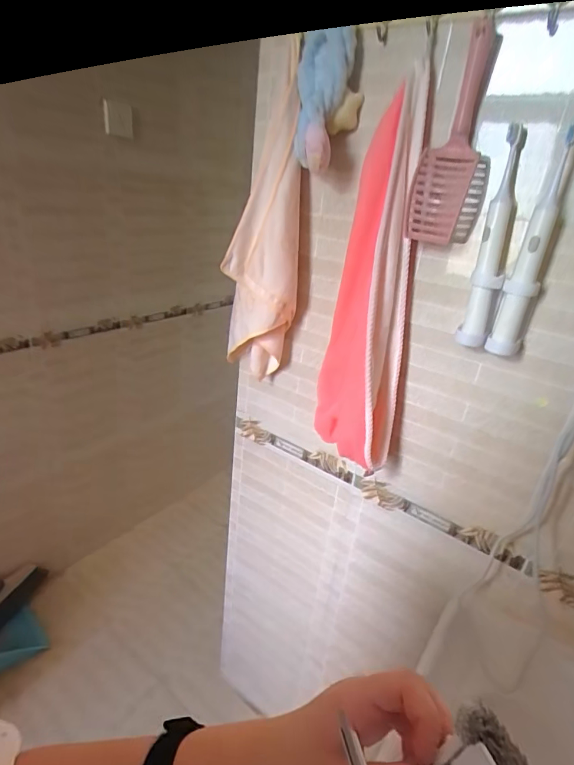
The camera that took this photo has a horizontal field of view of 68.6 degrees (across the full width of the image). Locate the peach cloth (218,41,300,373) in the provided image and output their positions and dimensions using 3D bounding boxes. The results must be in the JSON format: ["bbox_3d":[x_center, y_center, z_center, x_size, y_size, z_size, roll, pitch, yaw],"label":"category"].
[{"bbox_3d":[-0.043,-0.182,0.699,0.114,0.375,0.174,5,25,-3],"label":"peach cloth"}]

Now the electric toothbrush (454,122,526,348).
[{"bbox_3d":[0.262,-0.173,0.531,0.037,0.252,0.042,12,26,12],"label":"electric toothbrush"}]

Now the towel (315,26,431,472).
[{"bbox_3d":[0.122,-0.141,0.642,0.128,0.544,0.076,19,20,40],"label":"towel"}]

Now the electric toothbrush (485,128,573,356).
[{"bbox_3d":[0.293,-0.152,0.505,0.035,0.246,0.033,24,30,33],"label":"electric toothbrush"}]

